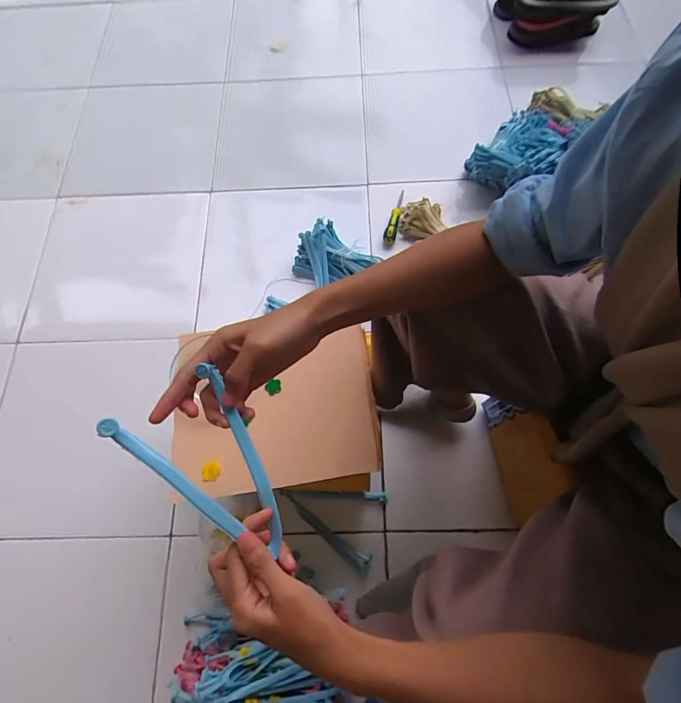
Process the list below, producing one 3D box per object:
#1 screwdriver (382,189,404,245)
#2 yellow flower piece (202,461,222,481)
[{"bbox_3d":[0.129,-0.324,0.926,0.029,0.025,0.155,13,72,7],"label":"screwdriver"},{"bbox_3d":[-0.175,0.162,0.530,0.026,0.008,0.026,-1,71,2],"label":"yellow flower piece"}]

